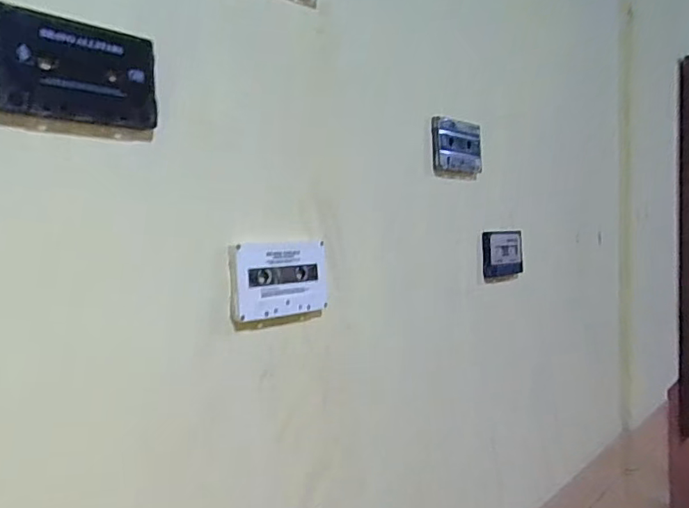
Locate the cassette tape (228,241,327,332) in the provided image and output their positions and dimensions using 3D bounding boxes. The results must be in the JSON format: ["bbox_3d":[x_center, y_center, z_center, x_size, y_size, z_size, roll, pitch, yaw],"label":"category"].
[{"bbox_3d":[-0.057,0.026,0.478,0.019,0.072,0.100,-8,-1,44],"label":"cassette tape"}]

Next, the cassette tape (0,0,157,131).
[{"bbox_3d":[-0.171,-0.119,0.353,0.099,0.063,0.012,-5,4,-45],"label":"cassette tape"}]

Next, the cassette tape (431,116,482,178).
[{"bbox_3d":[0.144,-0.134,0.690,0.022,0.071,0.100,0,3,37],"label":"cassette tape"}]

